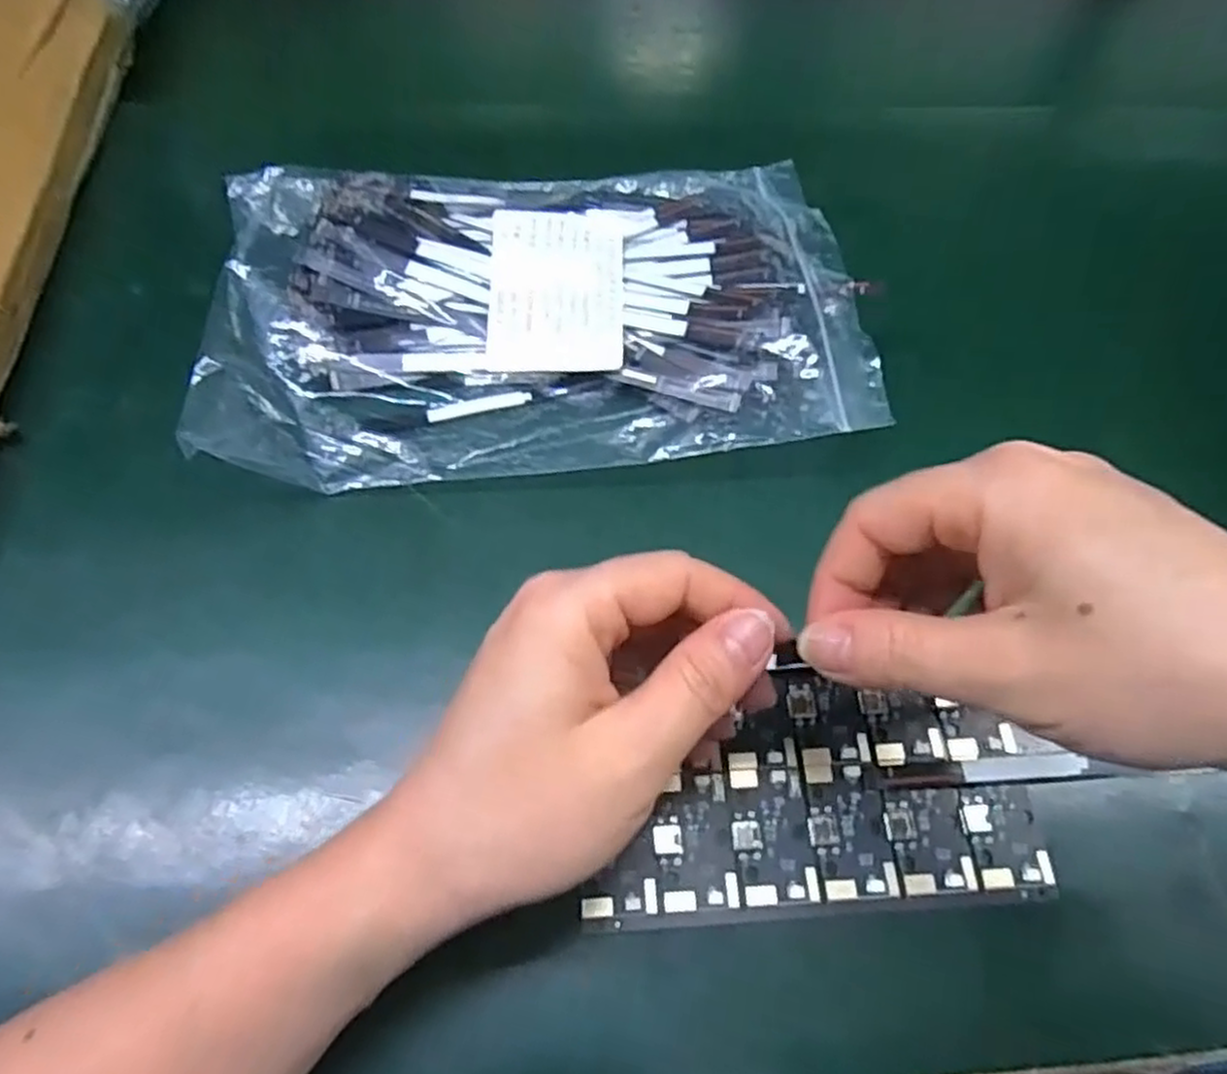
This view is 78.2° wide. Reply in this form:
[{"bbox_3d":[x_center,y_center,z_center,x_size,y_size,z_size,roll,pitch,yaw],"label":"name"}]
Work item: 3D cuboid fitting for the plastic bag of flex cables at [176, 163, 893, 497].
[{"bbox_3d":[-0.030,-0.094,0.282,0.223,0.031,0.153,-3,63,-6],"label":"plastic bag of flex cables"}]

